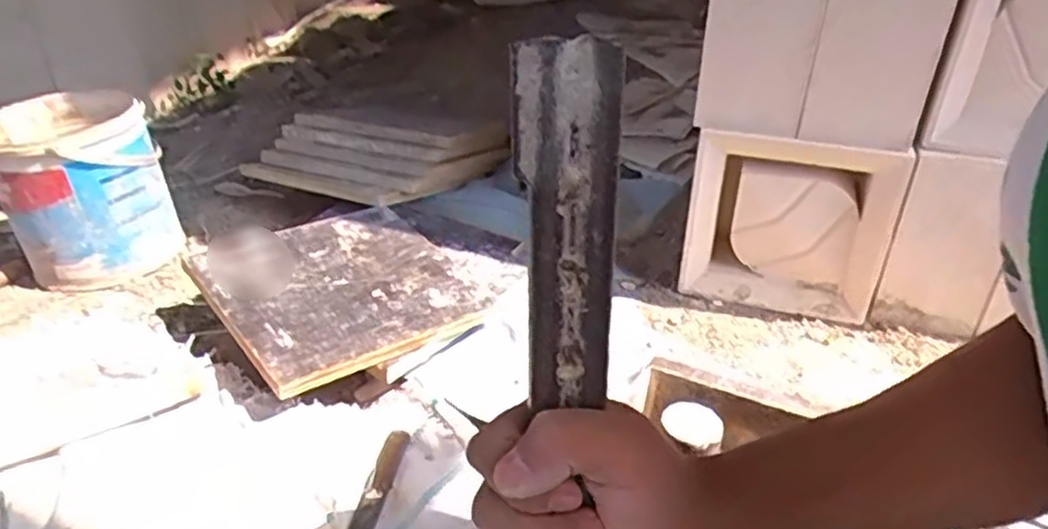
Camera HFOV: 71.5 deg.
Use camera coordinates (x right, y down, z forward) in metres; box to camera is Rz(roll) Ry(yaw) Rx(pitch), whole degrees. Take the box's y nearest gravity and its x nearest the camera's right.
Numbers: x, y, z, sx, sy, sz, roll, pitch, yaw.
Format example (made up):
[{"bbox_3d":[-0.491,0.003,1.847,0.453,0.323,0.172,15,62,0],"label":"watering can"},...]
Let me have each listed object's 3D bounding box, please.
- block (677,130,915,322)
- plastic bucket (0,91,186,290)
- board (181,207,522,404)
[{"bbox_3d":[0.284,-0.042,0.800,0.209,0.204,0.067,6,30,12],"label":"block"},{"bbox_3d":[-0.522,-0.094,0.862,0.168,0.183,0.196,-20,34,-30],"label":"plastic bucket"},{"bbox_3d":[-0.173,0.011,0.793,0.315,0.024,0.242,-21,43,-42],"label":"board"}]

